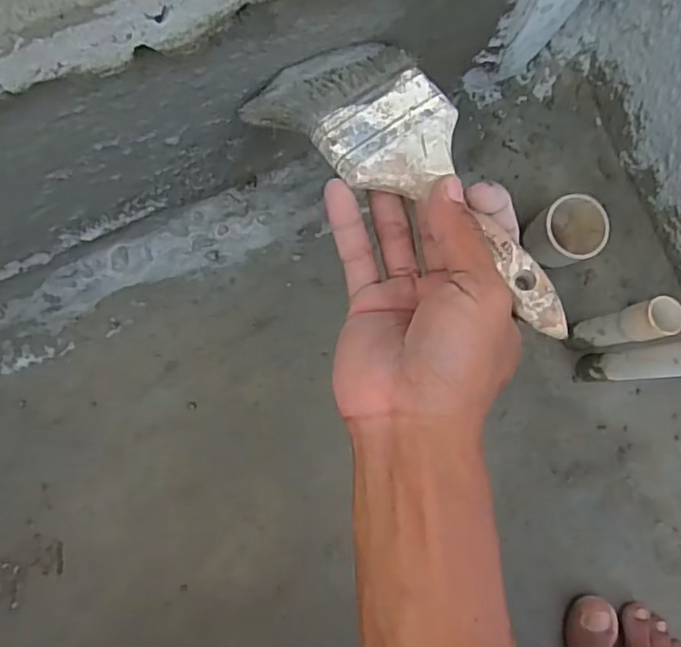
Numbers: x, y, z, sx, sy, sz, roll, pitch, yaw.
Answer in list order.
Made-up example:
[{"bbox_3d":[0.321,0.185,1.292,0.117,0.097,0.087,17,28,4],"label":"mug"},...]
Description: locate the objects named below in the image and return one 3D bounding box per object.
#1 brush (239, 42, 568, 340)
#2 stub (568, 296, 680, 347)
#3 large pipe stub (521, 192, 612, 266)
[{"bbox_3d":[0.047,-0.076,0.308,0.079,0.015,0.196,-43,81,-8],"label":"brush"},{"bbox_3d":[0.200,0.001,0.429,0.029,0.107,0.024,-16,86,-7],"label":"stub"},{"bbox_3d":[0.170,-0.068,0.452,0.048,0.057,0.045,1,84,-6],"label":"large pipe stub"}]

